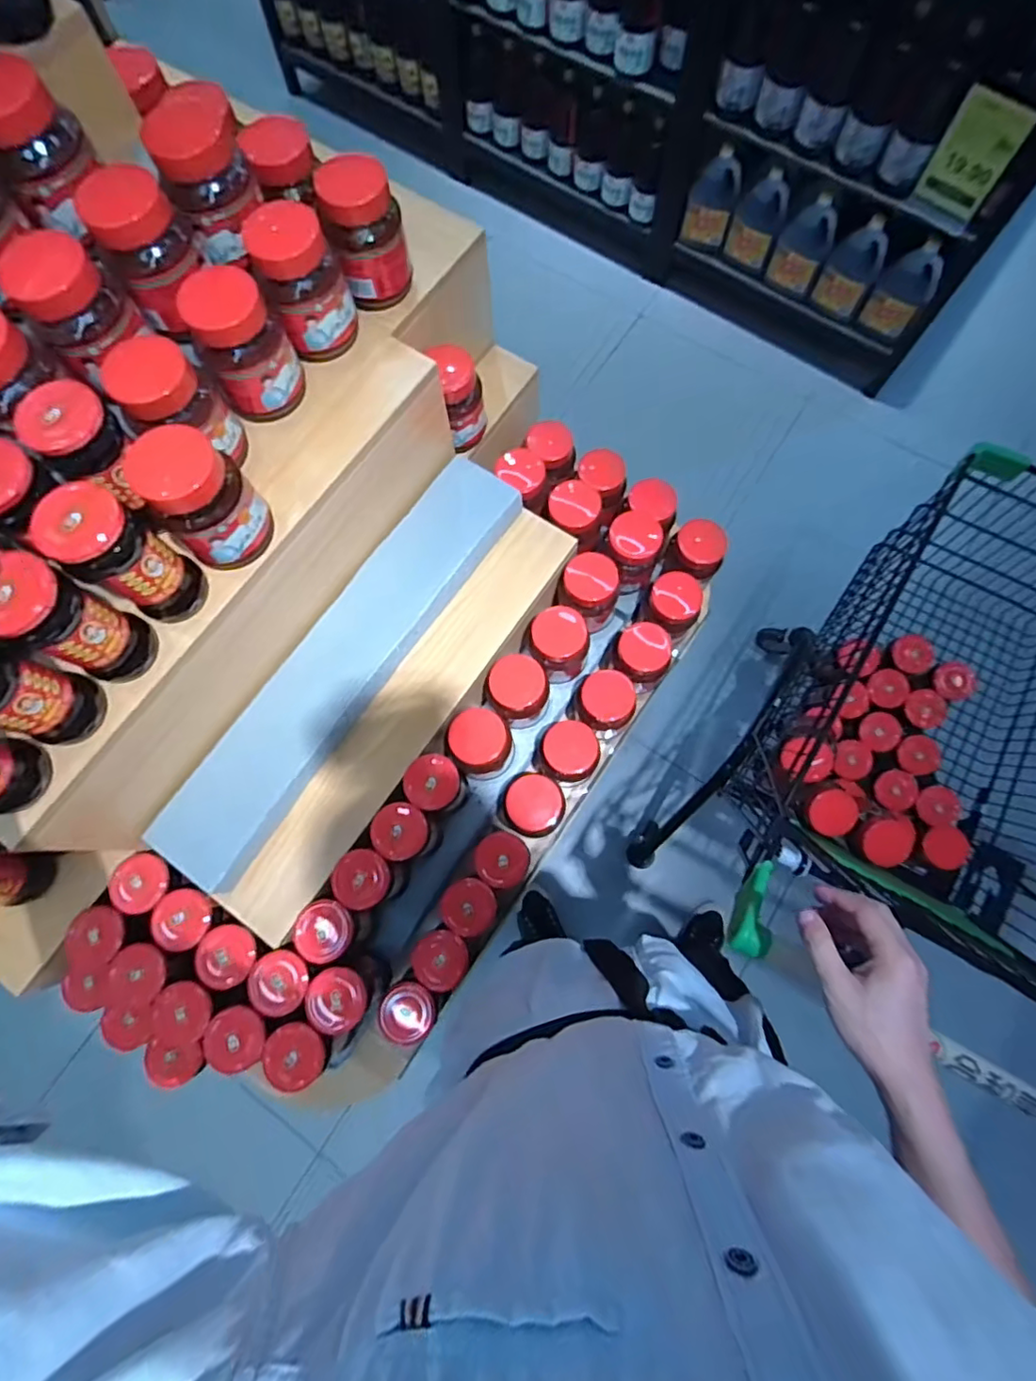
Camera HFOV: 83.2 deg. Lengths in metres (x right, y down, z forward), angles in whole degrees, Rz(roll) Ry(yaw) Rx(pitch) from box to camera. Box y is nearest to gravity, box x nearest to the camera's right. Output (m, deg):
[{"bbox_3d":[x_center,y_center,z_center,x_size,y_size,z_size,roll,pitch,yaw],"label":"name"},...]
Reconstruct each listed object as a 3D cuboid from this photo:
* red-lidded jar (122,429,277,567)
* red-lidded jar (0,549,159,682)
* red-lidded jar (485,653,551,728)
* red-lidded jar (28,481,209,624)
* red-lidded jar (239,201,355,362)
[{"bbox_3d":[-0.279,-0.169,0.520,0.077,0.105,0.077,0,76,1],"label":"red-lidded jar"},{"bbox_3d":[-0.373,-0.057,0.489,0.064,0.136,0.062,0,76,1],"label":"red-lidded jar"},{"bbox_3d":[0.002,0.003,0.798,0.081,0.114,0.074,0,76,1],"label":"red-lidded jar"},{"bbox_3d":[-0.330,-0.111,0.499,0.058,0.139,0.063,0,76,1],"label":"red-lidded jar"},{"bbox_3d":[-0.215,-0.408,0.592,0.078,0.104,0.094,-23,76,-5],"label":"red-lidded jar"}]

